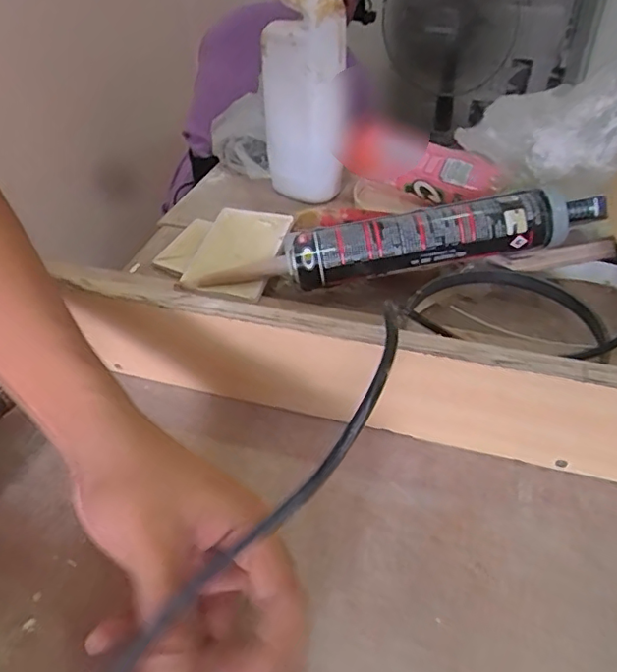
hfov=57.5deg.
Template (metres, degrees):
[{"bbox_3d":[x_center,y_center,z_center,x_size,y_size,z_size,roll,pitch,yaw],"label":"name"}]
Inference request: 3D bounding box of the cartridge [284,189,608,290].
[{"bbox_3d":[0.115,-0.085,0.488,0.267,0.055,0.044,-6,41,-3],"label":"cartridge"}]

